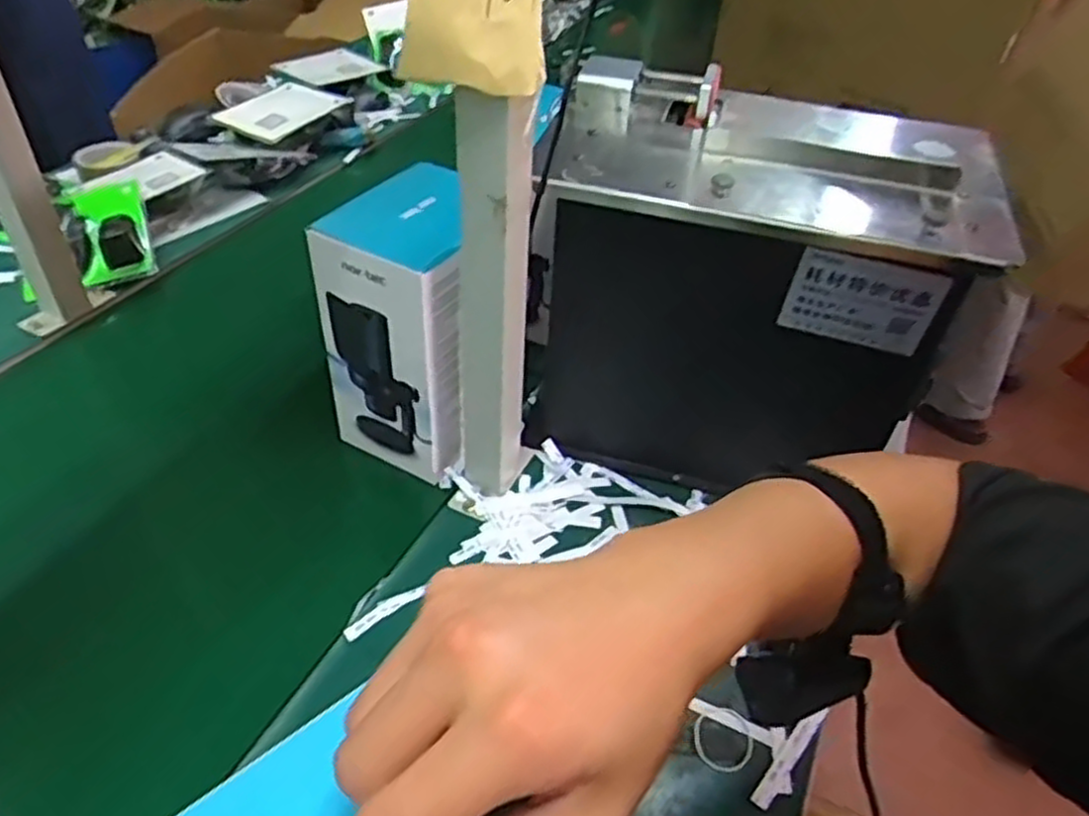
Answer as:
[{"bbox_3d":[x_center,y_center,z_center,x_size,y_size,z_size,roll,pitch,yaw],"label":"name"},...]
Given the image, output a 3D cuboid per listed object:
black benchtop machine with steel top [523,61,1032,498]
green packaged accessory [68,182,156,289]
[{"bbox_3d":[0.167,-0.094,0.686,0.333,0.309,0.218,12,42,9],"label":"black benchtop machine with steel top"},{"bbox_3d":[-0.532,-0.220,0.954,0.084,0.050,0.170,-15,45,-20],"label":"green packaged accessory"}]

